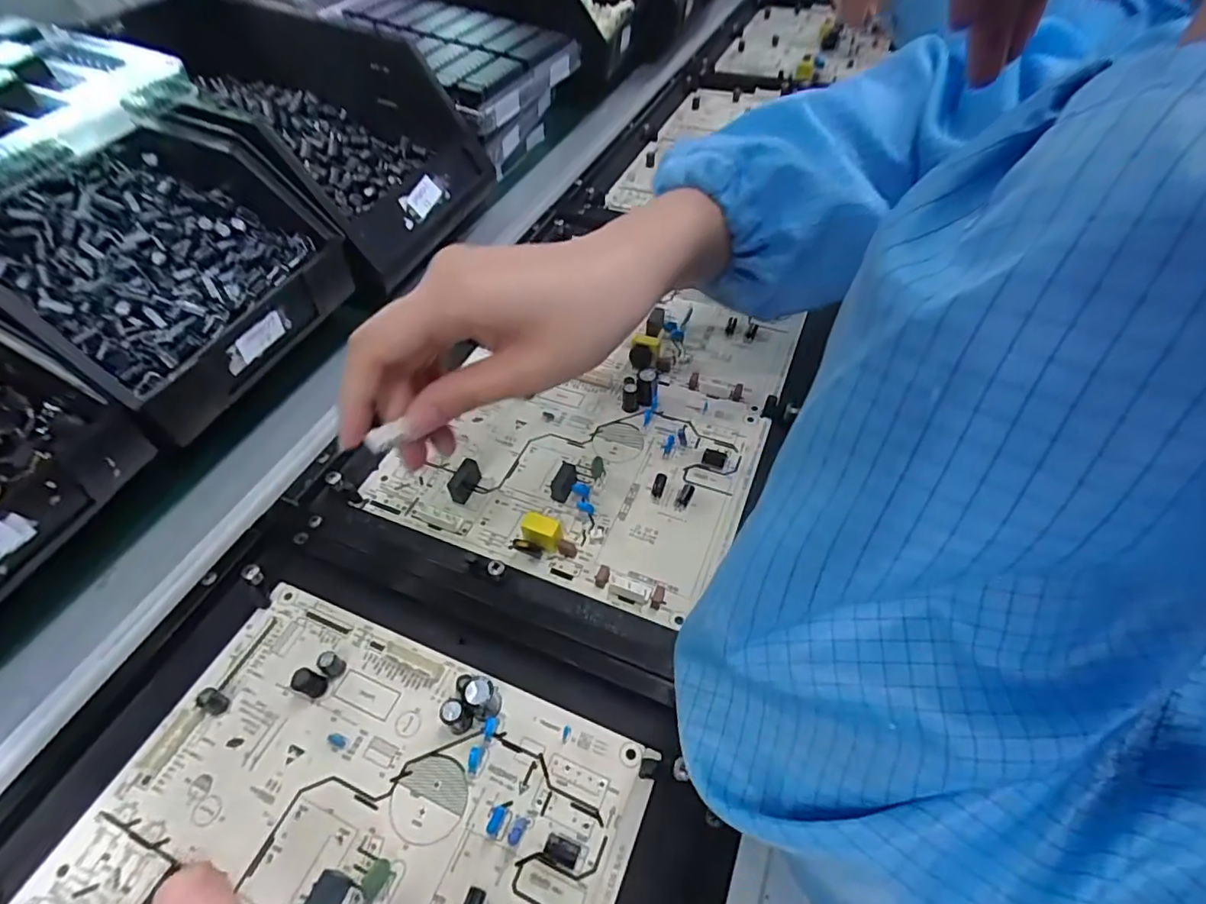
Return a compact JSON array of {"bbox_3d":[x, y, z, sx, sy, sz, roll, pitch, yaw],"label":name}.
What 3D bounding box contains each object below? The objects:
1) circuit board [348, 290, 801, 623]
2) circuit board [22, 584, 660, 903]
[{"bbox_3d":[0.003,-0.028,0.347,0.180,0.019,0.224,20,54,17],"label":"circuit board"},{"bbox_3d":[-0.122,0.193,0.177,0.194,0.018,0.279,18,53,15],"label":"circuit board"}]

